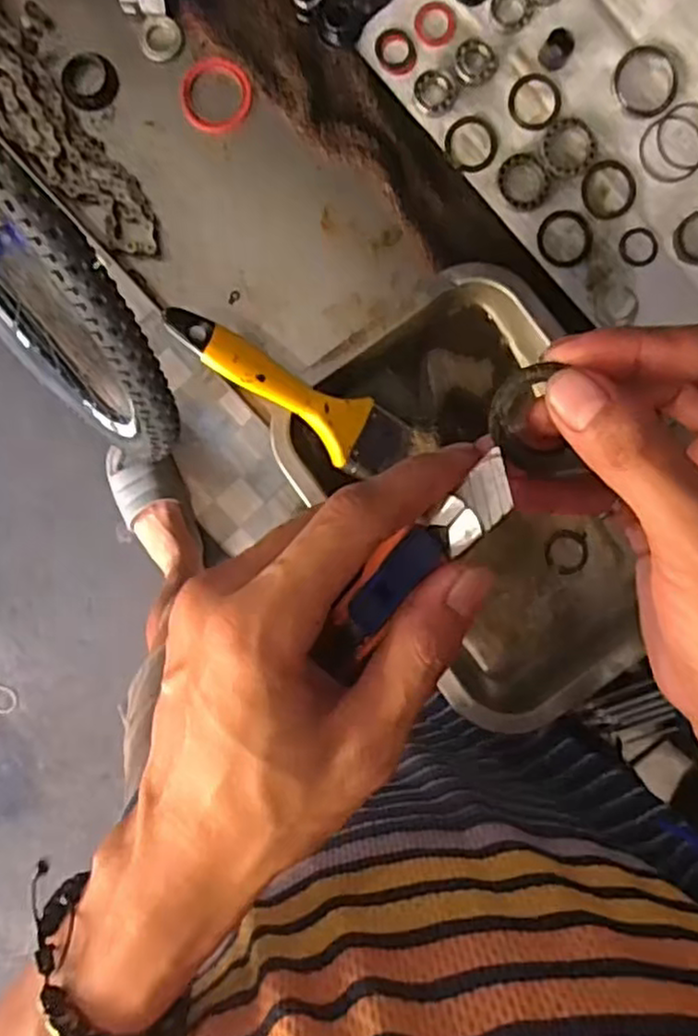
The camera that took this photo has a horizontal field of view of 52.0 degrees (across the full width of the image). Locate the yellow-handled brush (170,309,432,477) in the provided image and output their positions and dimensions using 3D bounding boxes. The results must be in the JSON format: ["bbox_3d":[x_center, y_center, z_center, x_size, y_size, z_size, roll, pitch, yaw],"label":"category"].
[{"bbox_3d":[-0.032,-0.069,0.431,0.165,0.032,0.044,25,89,-6],"label":"yellow-handled brush"}]

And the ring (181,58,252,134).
[{"bbox_3d":[-0.085,-0.271,0.460,0.044,0.006,0.046,0,93,-3],"label":"ring"}]

